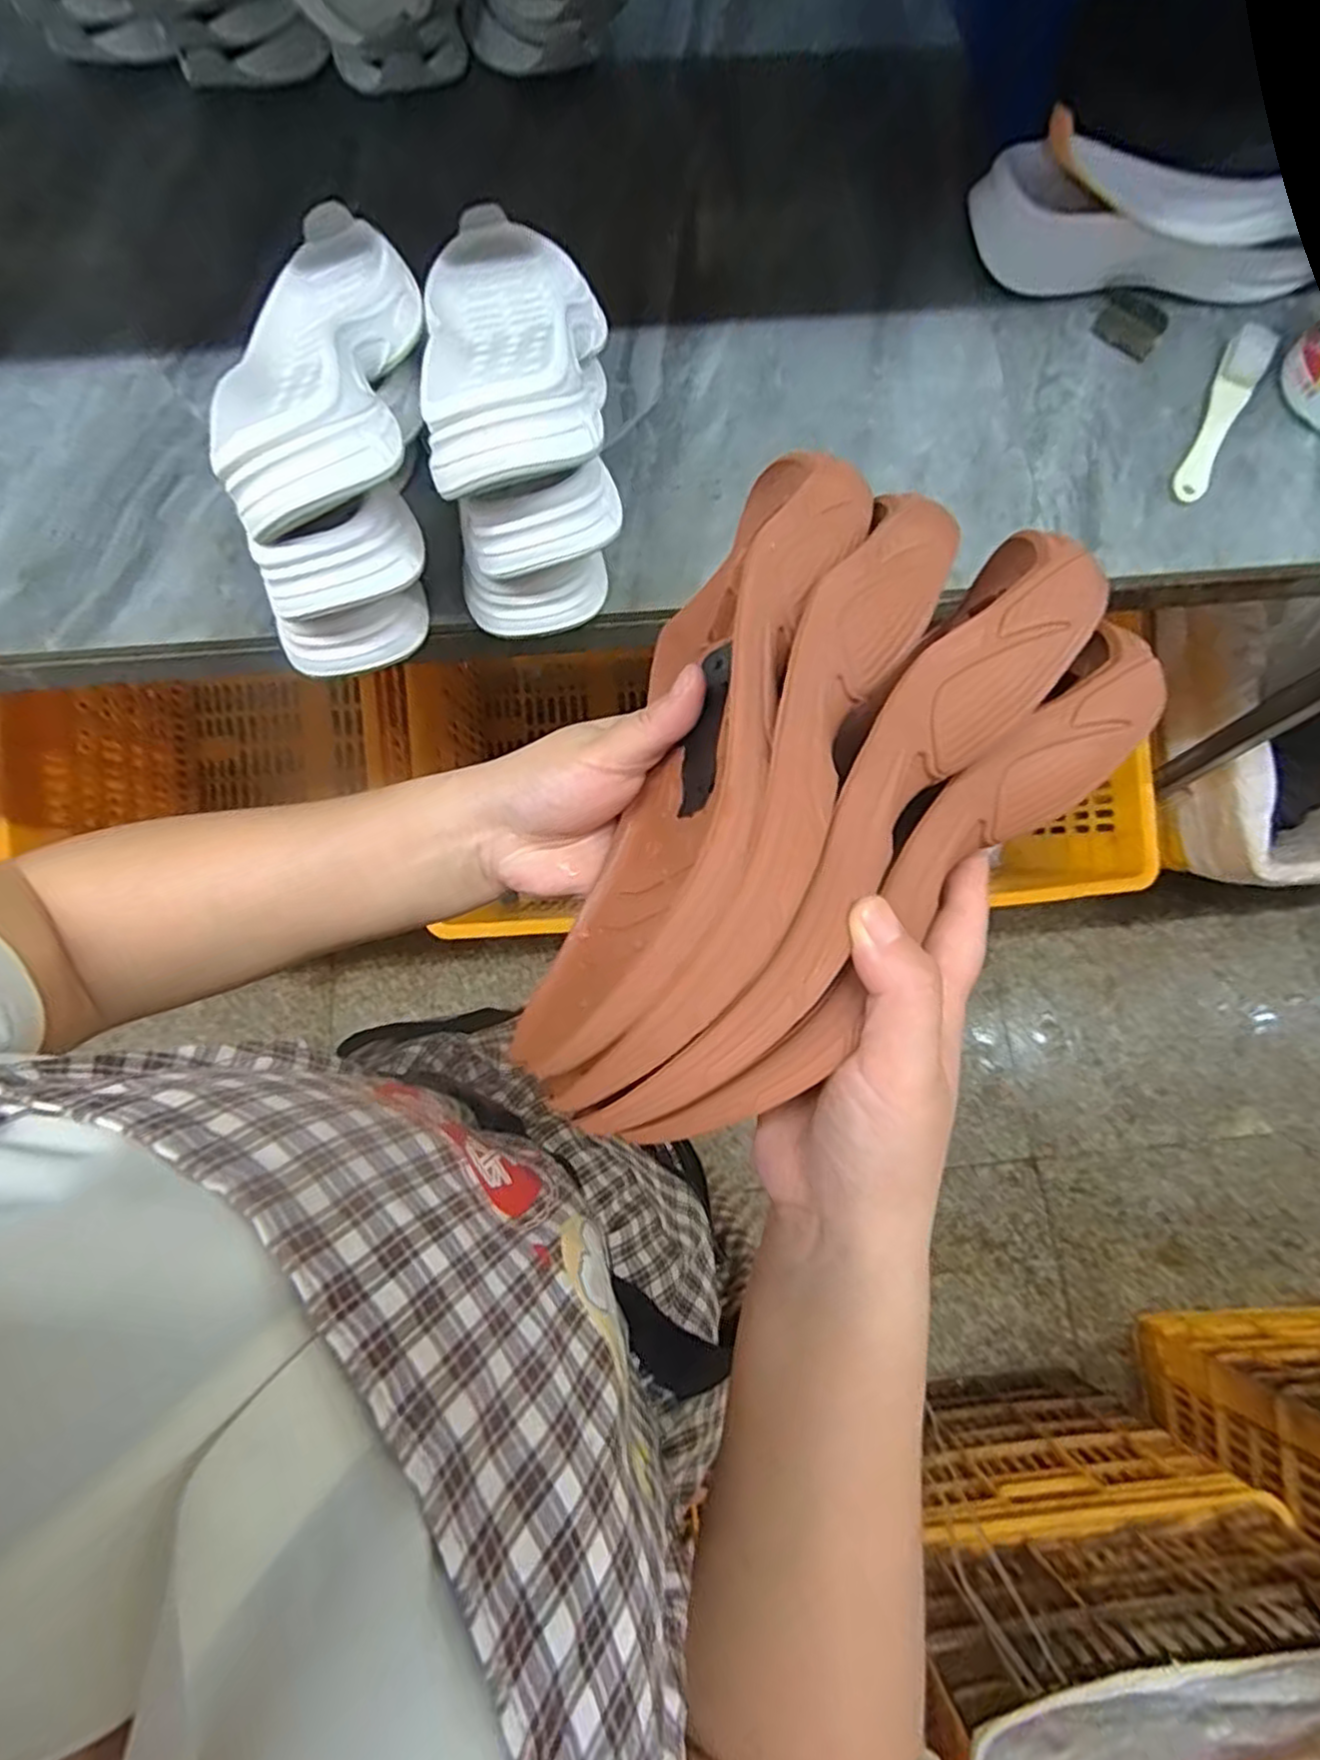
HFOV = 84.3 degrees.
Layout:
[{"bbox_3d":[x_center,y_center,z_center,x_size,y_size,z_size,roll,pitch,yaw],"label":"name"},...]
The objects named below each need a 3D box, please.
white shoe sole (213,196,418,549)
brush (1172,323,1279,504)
[{"bbox_3d":[-0.193,-0.301,0.414,0.107,0.044,0.268,-12,61,-4],"label":"white shoe sole"},{"bbox_3d":[0.417,-0.349,0.542,0.030,0.008,0.178,29,76,8],"label":"brush"}]

